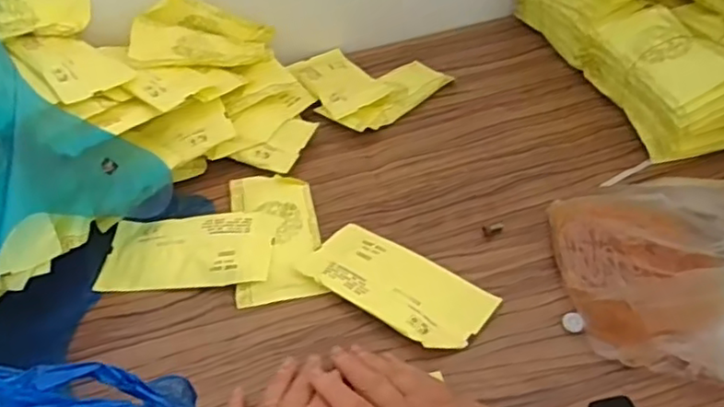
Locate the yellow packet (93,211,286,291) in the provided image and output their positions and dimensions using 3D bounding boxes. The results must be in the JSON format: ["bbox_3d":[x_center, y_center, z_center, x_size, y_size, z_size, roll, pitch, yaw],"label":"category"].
[{"bbox_3d":[-0.172,0.046,0.619,0.175,0.011,0.085,-6,51,10],"label":"yellow packet"}]

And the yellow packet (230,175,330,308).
[{"bbox_3d":[-0.087,0.028,0.625,0.084,0.012,0.175,-11,43,-5],"label":"yellow packet"}]

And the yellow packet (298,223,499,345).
[{"bbox_3d":[0.029,0.072,0.562,0.171,0.010,0.079,27,52,30],"label":"yellow packet"}]

